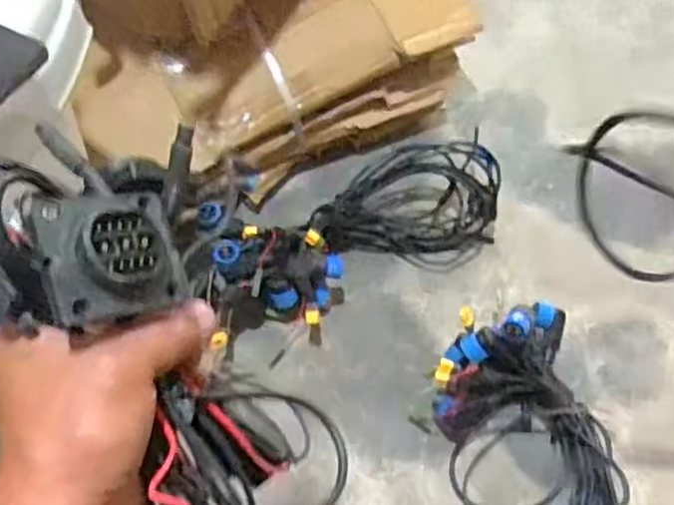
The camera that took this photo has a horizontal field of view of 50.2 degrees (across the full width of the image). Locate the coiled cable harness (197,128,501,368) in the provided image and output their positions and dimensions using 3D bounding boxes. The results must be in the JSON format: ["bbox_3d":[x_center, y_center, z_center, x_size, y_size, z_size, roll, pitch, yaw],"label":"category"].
[{"bbox_3d":[0.023,-0.015,0.950,0.434,0.105,0.189,-18,58,-11],"label":"coiled cable harness"}]

